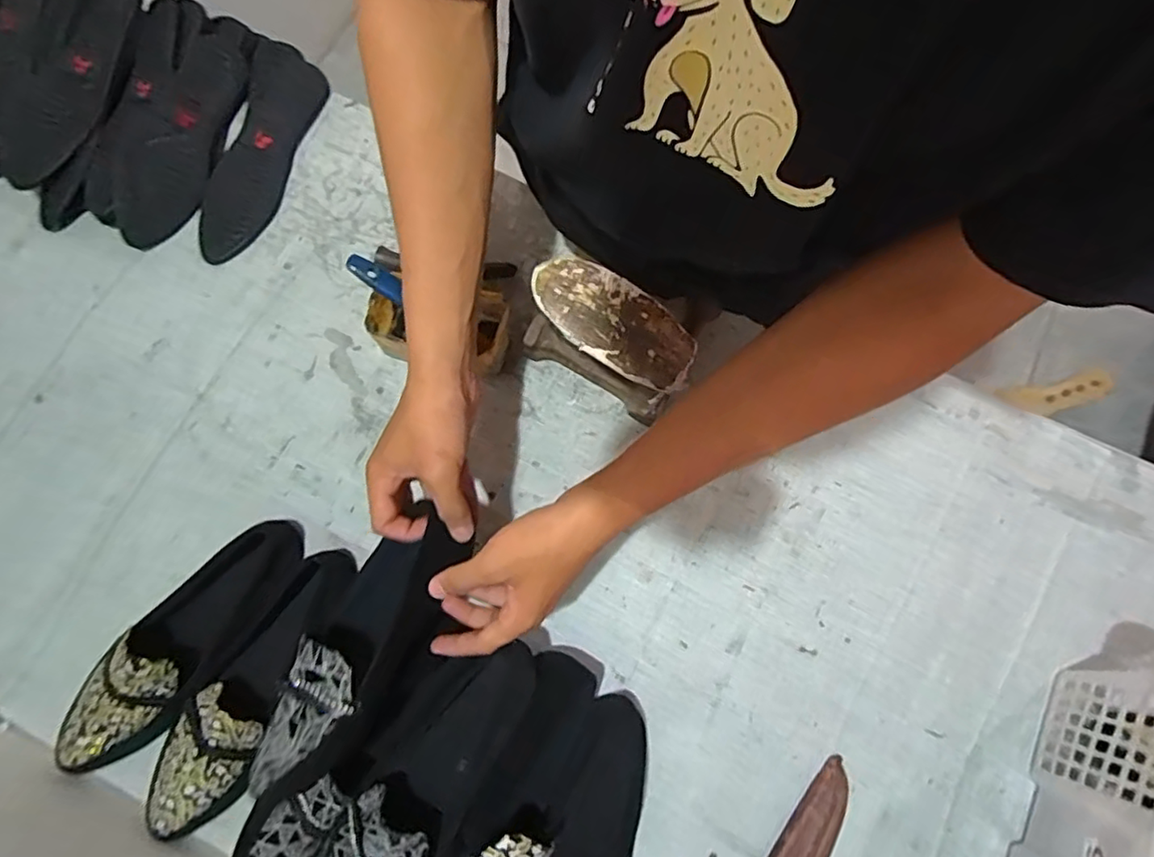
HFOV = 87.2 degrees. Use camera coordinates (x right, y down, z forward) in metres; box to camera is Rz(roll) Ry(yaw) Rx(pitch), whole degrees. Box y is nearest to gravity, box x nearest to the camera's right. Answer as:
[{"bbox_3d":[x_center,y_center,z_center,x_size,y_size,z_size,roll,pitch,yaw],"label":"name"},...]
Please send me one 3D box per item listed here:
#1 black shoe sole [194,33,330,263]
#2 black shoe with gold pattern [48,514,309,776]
[{"bbox_3d":[-0.345,-0.295,0.648,0.079,0.033,0.240,17,78,3],"label":"black shoe sole"},{"bbox_3d":[-0.342,0.184,0.526,0.088,0.061,0.245,40,80,8],"label":"black shoe with gold pattern"}]

